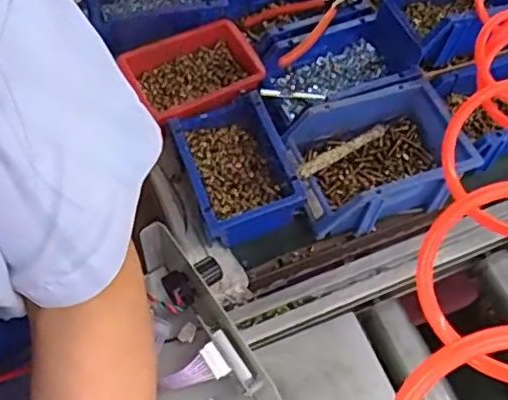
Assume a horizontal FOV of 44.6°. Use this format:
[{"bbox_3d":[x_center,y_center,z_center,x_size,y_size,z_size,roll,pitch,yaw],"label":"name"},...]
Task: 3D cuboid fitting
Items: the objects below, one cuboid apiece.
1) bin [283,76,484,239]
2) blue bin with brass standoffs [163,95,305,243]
[{"bbox_3d":[0.128,-0.051,0.664,0.180,0.069,0.142,-14,62,-11],"label":"bin"},{"bbox_3d":[-0.022,-0.035,0.644,0.105,0.063,0.161,-19,63,-13],"label":"blue bin with brass standoffs"}]

